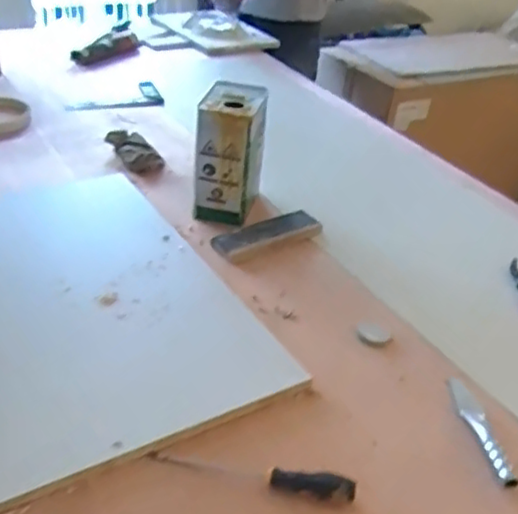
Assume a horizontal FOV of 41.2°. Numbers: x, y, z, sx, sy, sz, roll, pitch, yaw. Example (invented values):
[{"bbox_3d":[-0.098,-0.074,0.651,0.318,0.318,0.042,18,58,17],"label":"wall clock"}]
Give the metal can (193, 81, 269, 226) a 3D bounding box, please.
[{"bbox_3d":[-0.055,-0.202,1.340,0.116,0.230,0.153,8,33,3],"label":"metal can"}]

